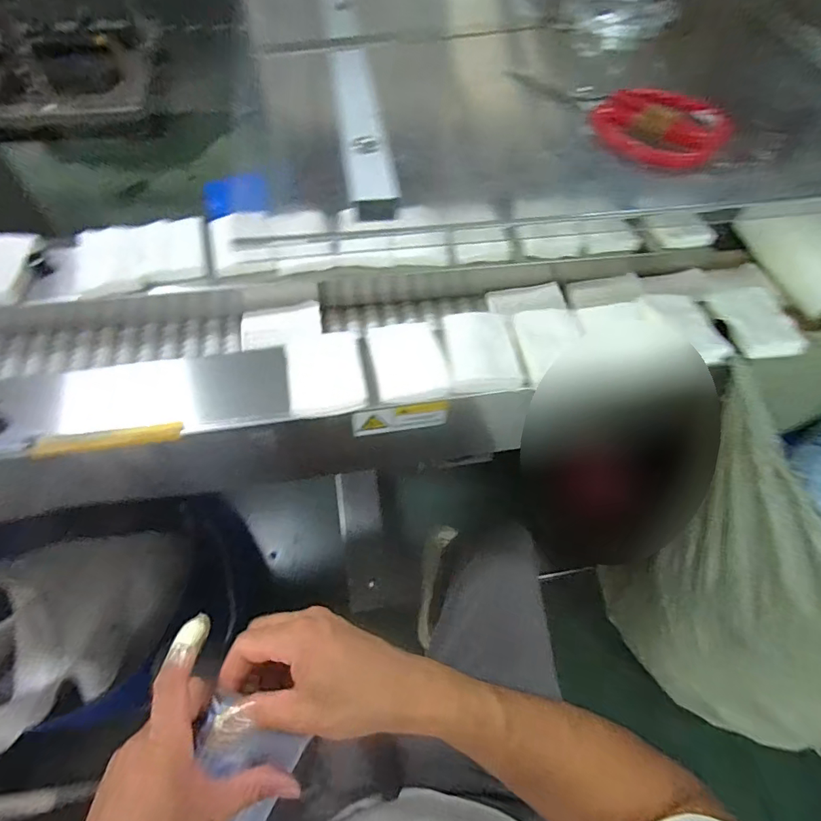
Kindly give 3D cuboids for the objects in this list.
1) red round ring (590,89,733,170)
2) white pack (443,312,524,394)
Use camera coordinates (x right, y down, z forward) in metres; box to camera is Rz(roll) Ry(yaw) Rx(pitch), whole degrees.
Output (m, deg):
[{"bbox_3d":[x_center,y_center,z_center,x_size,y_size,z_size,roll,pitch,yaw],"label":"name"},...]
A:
[{"bbox_3d":[0.198,-0.224,0.369,0.094,0.015,0.090,35,62,17],"label":"red round ring"},{"bbox_3d":[0.080,-0.069,0.527,0.077,0.016,0.104,-1,58,-4],"label":"white pack"}]

